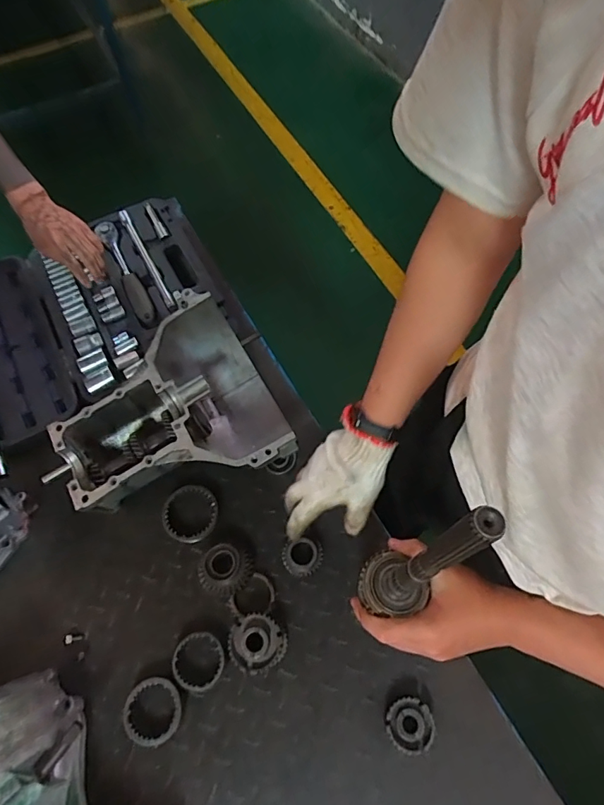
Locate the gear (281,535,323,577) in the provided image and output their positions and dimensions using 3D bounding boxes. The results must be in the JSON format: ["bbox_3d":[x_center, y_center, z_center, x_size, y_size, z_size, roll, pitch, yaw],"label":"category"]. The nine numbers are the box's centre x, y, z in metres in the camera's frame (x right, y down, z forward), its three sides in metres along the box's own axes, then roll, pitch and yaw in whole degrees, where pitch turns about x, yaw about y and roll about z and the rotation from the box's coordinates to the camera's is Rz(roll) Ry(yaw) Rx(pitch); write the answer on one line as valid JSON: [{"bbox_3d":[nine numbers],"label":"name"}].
[{"bbox_3d":[0.002,0.218,0.649,0.057,0.030,0.046,-16,64,-4],"label":"gear"}]

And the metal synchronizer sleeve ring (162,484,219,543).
[{"bbox_3d":[-0.165,0.165,0.686,0.084,0.025,0.084,-1,64,3],"label":"metal synchronizer sleeve ring"}]

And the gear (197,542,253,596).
[{"bbox_3d":[-0.104,0.229,0.637,0.065,0.042,0.065,-1,64,3],"label":"gear"}]

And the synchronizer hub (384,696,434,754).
[{"bbox_3d":[0.130,0.390,0.559,0.055,0.017,0.057,-1,64,3],"label":"synchronizer hub"}]

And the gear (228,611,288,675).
[{"bbox_3d":[-0.058,0.314,0.608,0.072,0.030,0.068,-1,64,3],"label":"gear"}]

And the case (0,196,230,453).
[{"bbox_3d":[-0.446,-0.115,0.817,0.608,0.070,0.414,-22,66,-10],"label":"case"}]

